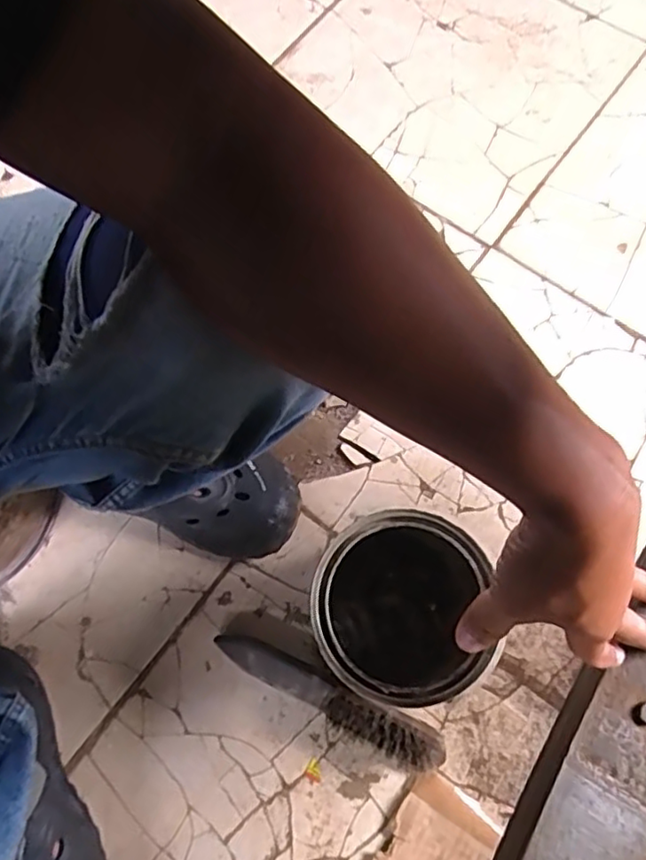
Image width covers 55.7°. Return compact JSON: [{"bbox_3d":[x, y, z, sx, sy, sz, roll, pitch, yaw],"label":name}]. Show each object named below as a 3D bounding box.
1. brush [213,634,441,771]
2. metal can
[{"bbox_3d":[0.004,0.255,0.589,0.236,0.045,0.047,27,74,11],"label":"brush"},{"bbox_3d":[0.068,0.164,0.561,0.148,0.155,0.162,13,72,7],"label":"metal can"}]

